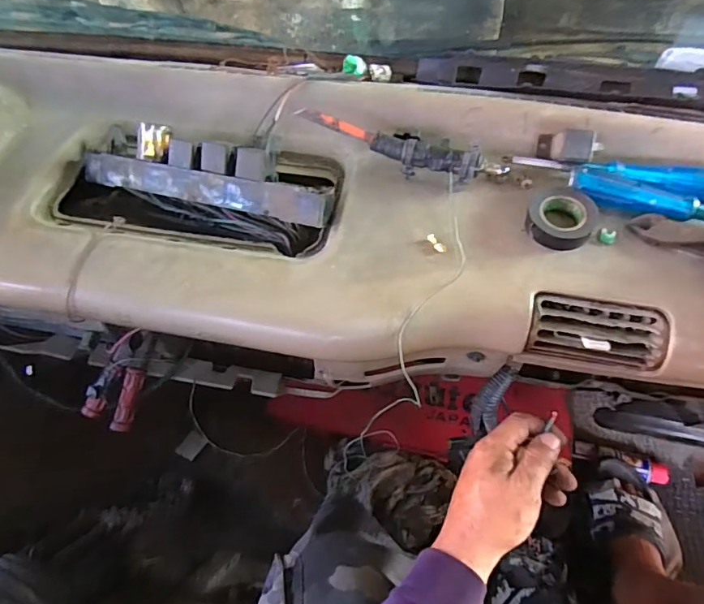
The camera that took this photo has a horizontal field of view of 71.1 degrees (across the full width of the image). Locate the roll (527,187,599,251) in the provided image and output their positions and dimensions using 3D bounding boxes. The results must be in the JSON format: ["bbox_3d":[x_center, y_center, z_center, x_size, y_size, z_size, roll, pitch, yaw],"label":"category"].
[{"bbox_3d":[0.185,-0.075,0.435,0.056,0.020,0.057,-1,57,1],"label":"roll"}]

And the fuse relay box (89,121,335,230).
[{"bbox_3d":[-0.146,-0.131,0.485,0.272,0.049,0.058,16,59,12],"label":"fuse relay box"}]

